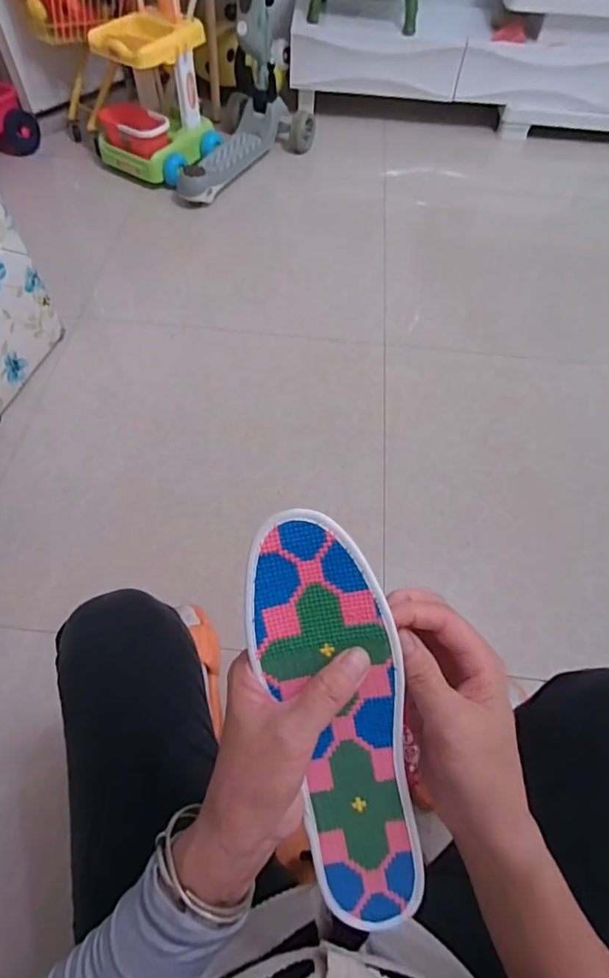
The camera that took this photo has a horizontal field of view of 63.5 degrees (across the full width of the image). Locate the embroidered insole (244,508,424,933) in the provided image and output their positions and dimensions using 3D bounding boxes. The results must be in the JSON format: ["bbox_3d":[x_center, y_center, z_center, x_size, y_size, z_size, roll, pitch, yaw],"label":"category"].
[{"bbox_3d":[0.021,0.120,0.256,0.069,0.006,0.221,-16,96,1],"label":"embroidered insole"}]

